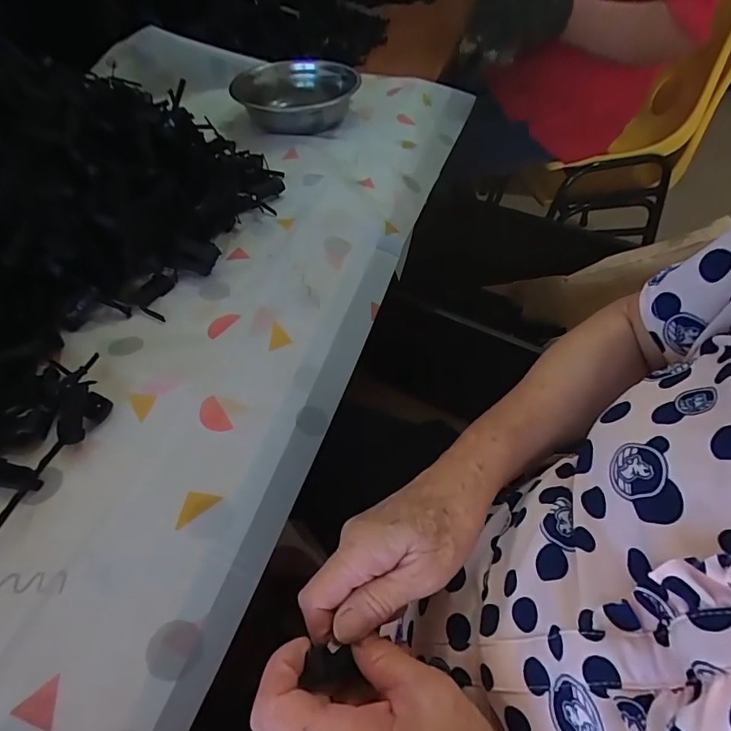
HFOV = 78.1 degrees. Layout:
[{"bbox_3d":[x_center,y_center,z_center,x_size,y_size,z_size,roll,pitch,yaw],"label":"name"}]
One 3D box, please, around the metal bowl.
[{"bbox_3d":[-0.116,-0.471,0.781,0.202,0.048,0.208,6,51,4],"label":"metal bowl"}]

